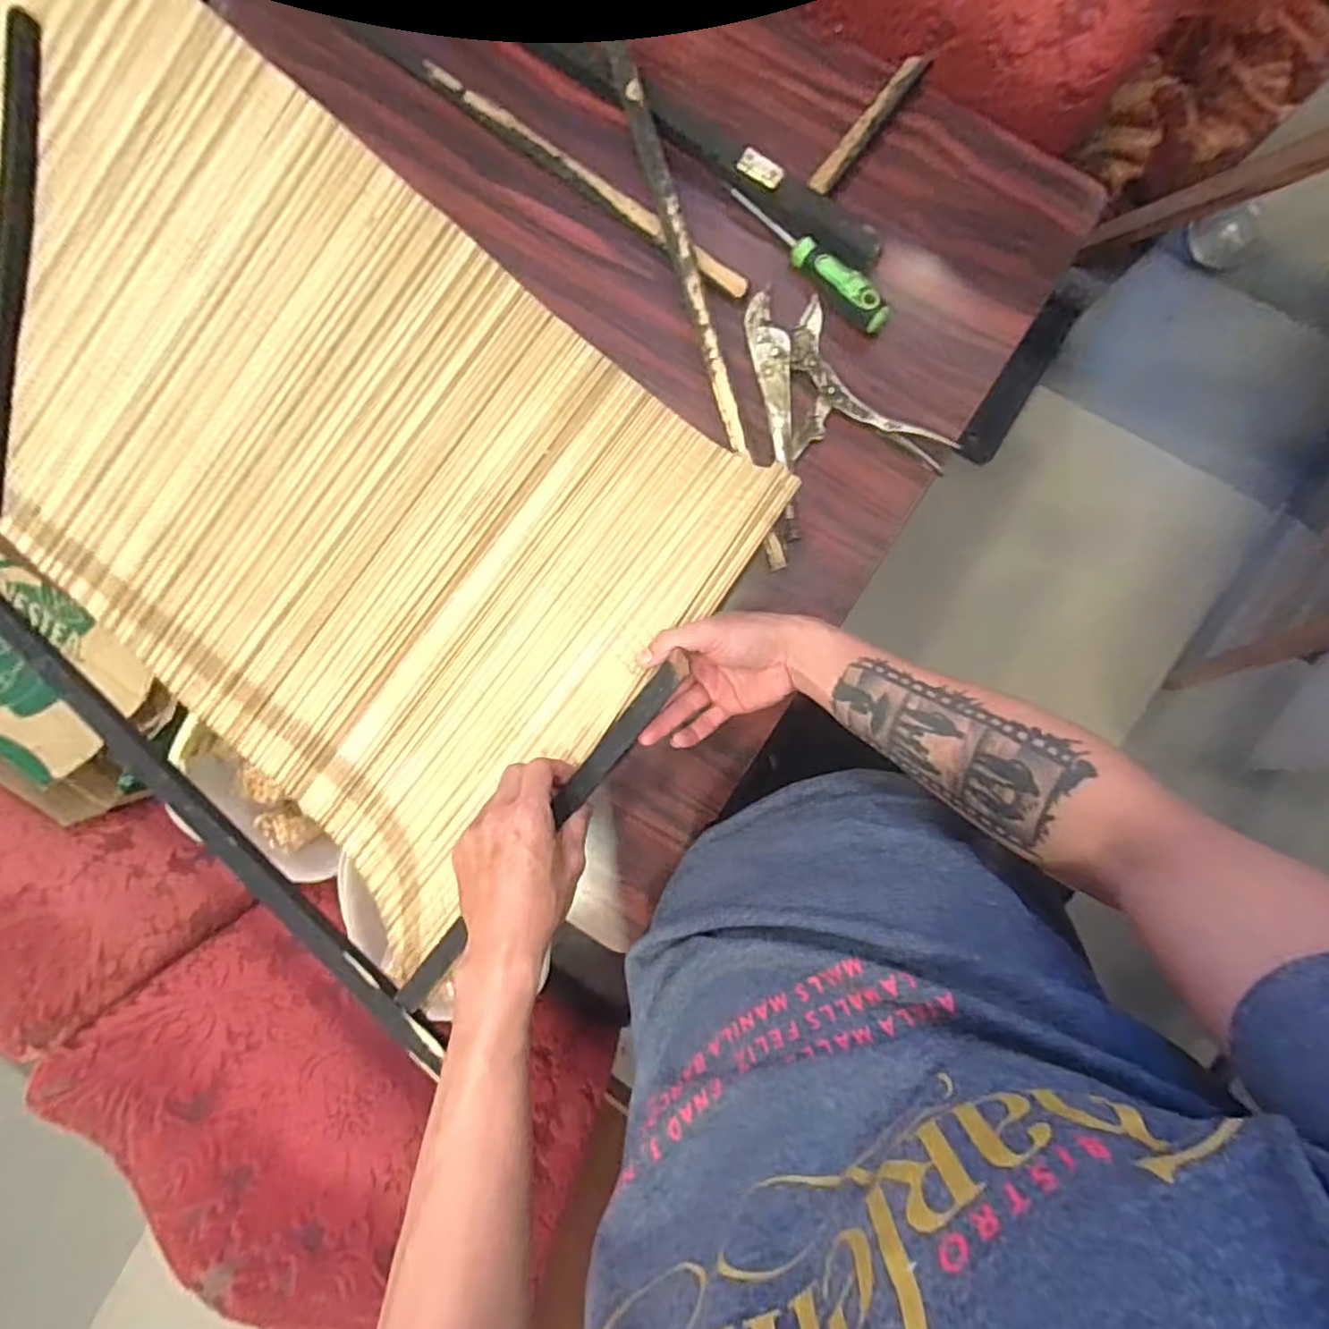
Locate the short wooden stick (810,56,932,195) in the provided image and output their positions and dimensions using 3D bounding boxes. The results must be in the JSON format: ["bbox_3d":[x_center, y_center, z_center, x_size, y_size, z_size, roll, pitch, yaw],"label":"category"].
[{"bbox_3d":[0.173,-0.465,0.560,0.020,0.005,0.135,40,95,4],"label":"short wooden stick"}]

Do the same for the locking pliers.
[{"bbox_3d":[0.157,-0.235,0.577,0.146,0.016,0.210,-14,90,7],"label":"locking pliers"}]

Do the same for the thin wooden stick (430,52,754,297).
[{"bbox_3d":[-0.075,-0.440,0.594,0.360,0.013,0.020,37,95,4],"label":"thin wooden stick"}]

